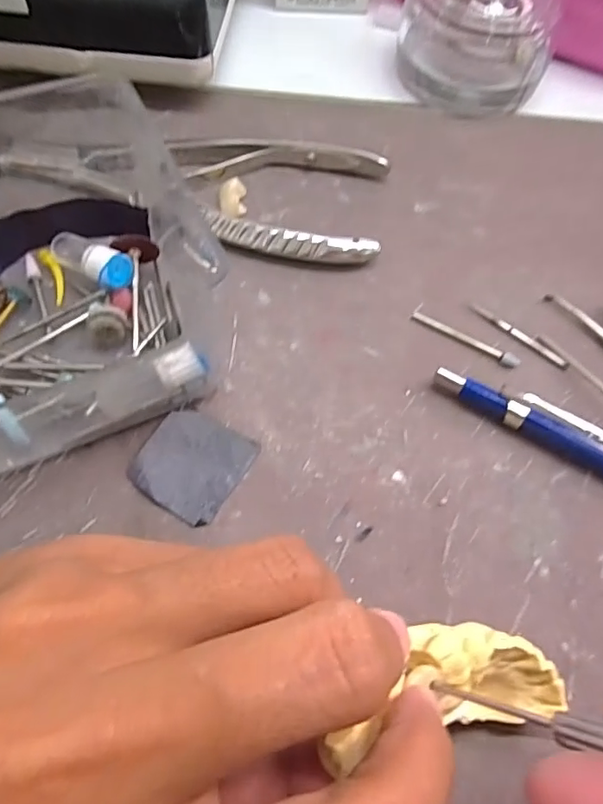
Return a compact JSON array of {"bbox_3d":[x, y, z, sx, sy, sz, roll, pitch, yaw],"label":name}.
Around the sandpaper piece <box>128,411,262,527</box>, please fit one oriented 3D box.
[{"bbox_3d":[-0.035,0.020,0.176,0.031,0.004,0.033,33,63,6],"label":"sandpaper piece"}]

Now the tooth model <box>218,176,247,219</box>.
[{"bbox_3d":[-0.029,-0.085,0.230,0.012,0.007,0.018,-2,63,-5],"label":"tooth model"}]

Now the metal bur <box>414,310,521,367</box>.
[{"bbox_3d":[0.061,-0.024,0.205,0.042,0.004,0.004,30,65,12],"label":"metal bur"}]

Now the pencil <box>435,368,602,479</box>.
[{"bbox_3d":[0.102,0.021,0.180,0.123,0.012,0.012,32,65,13],"label":"pencil"}]

